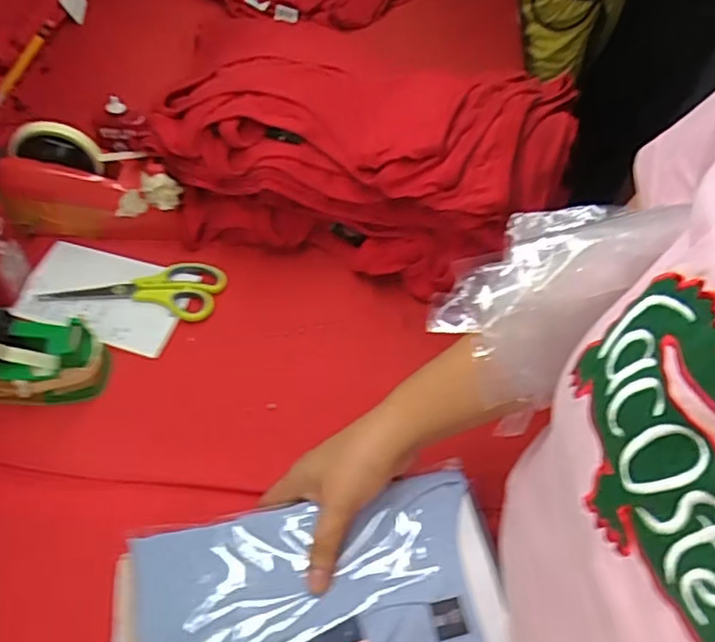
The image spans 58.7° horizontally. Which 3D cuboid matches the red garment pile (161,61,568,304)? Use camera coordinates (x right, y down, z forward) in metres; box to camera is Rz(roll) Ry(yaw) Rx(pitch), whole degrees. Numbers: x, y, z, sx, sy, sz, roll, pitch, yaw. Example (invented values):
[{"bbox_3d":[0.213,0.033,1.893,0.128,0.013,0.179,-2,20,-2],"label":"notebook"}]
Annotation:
[{"bbox_3d":[0.020,-0.216,0.747,0.446,0.133,0.310,11,56,7],"label":"red garment pile"}]

